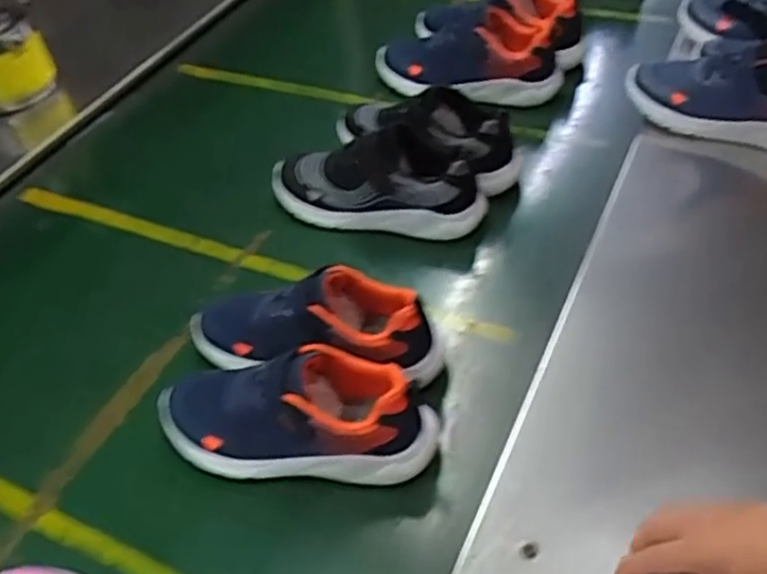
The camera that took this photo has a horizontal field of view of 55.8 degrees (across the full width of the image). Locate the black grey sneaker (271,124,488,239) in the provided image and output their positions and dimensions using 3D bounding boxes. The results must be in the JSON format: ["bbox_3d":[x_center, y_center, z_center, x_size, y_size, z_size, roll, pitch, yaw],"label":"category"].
[{"bbox_3d":[-0.014,-0.136,0.870,0.260,0.094,0.095,5,47,11],"label":"black grey sneaker"}]

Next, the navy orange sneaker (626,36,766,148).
[{"bbox_3d":[0.430,-0.239,0.863,0.259,0.095,0.115,12,48,18],"label":"navy orange sneaker"}]

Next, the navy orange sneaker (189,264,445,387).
[{"bbox_3d":[-0.072,0.037,0.713,0.261,0.100,0.104,-2,46,4],"label":"navy orange sneaker"}]

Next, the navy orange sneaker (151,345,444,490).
[{"bbox_3d":[-0.085,0.109,0.654,0.259,0.095,0.093,6,47,12],"label":"navy orange sneaker"}]

